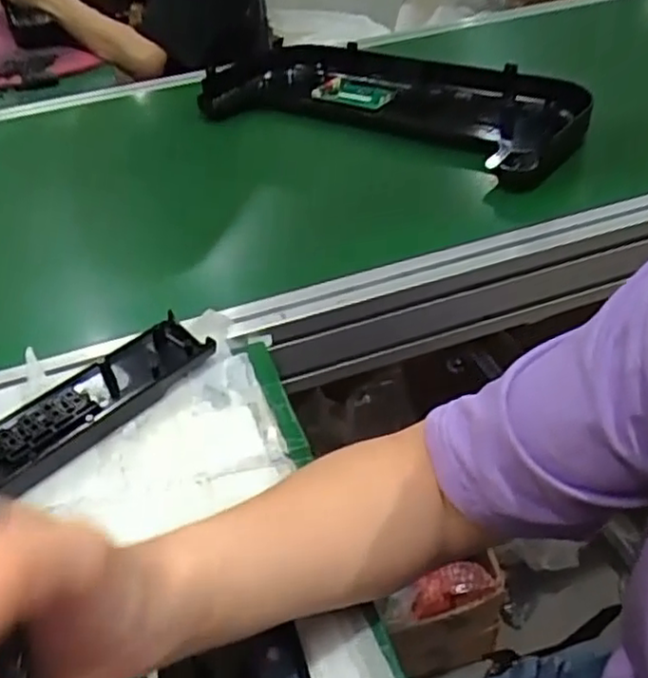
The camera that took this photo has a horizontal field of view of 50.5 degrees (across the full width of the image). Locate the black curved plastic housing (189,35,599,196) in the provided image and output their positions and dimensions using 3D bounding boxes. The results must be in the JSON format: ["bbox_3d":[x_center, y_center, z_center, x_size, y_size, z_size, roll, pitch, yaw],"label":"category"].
[{"bbox_3d":[0.078,-0.295,0.851,0.490,0.066,0.186,26,48,33],"label":"black curved plastic housing"}]

